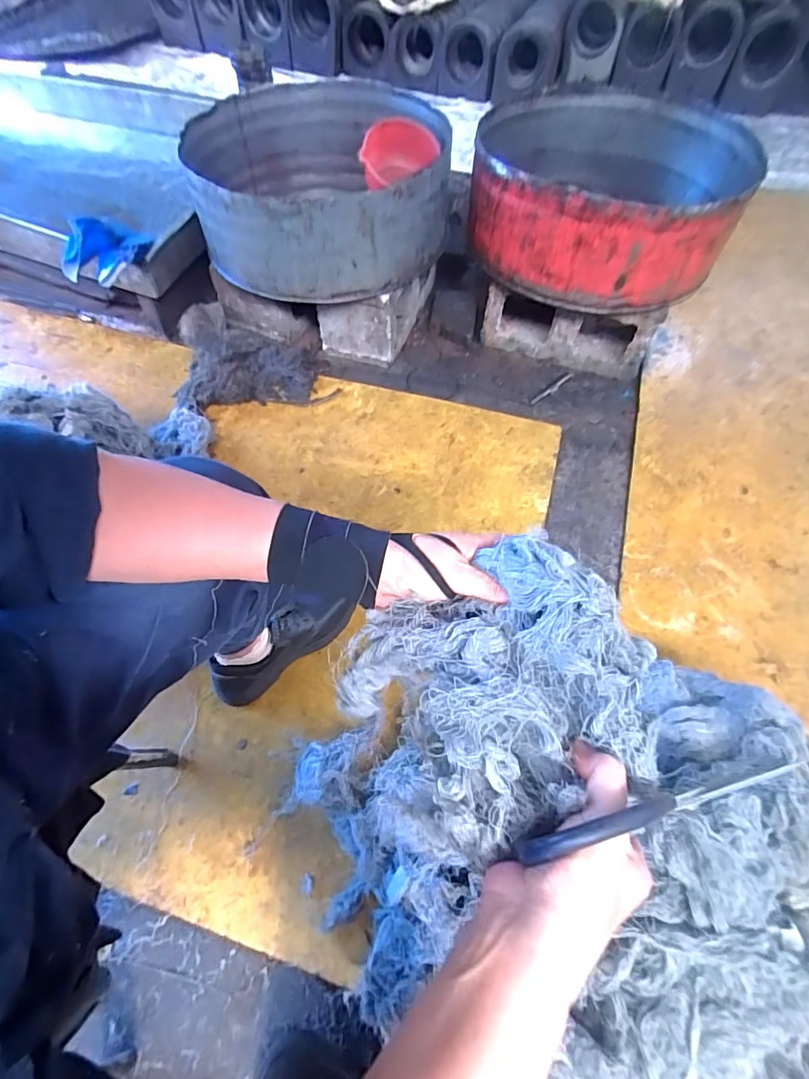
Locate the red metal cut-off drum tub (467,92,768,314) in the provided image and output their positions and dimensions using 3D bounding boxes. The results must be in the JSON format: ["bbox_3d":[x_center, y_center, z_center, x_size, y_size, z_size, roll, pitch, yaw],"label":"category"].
[{"bbox_3d":[0.413,-0.737,1.030,0.531,0.190,0.527,1,59,-1],"label":"red metal cut-off drum tub"}]

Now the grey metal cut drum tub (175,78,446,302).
[{"bbox_3d":[-0.190,-0.800,1.094,0.535,0.214,0.646,-14,60,-9],"label":"grey metal cut drum tub"}]

